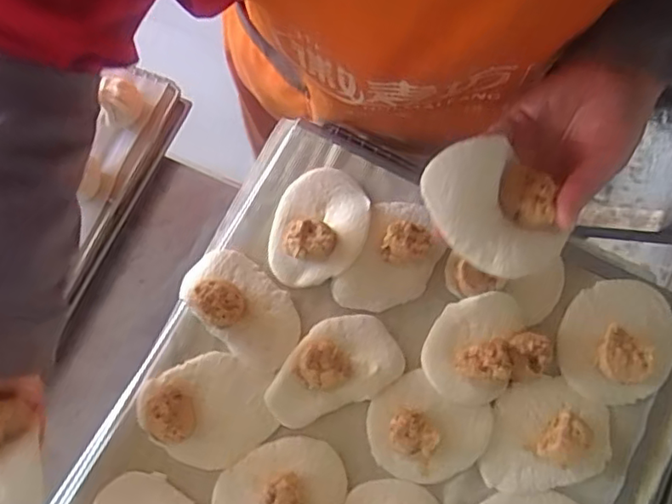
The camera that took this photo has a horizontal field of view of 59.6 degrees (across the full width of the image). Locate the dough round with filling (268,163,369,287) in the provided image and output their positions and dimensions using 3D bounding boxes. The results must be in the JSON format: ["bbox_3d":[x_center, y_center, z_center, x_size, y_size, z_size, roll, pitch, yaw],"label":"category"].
[{"bbox_3d":[-0.015,-0.024,0.515,0.081,0.022,0.110,18,75,6],"label":"dough round with filling"}]

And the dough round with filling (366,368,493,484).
[{"bbox_3d":[0.072,0.143,0.467,0.092,0.022,0.080,30,77,9],"label":"dough round with filling"}]

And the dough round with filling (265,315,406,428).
[{"bbox_3d":[-0.004,0.093,0.482,0.114,0.022,0.069,-21,75,-4],"label":"dough round with filling"}]

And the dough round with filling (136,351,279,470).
[{"bbox_3d":[-0.104,0.125,0.473,0.098,0.031,0.090,0,74,1],"label":"dough round with filling"}]

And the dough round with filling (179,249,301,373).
[{"bbox_3d":[-0.081,0.043,0.495,0.114,0.028,0.065,40,79,11],"label":"dough round with filling"}]

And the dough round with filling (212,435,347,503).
[{"bbox_3d":[-0.045,0.190,0.457,0.103,0.025,0.078,-23,75,-5],"label":"dough round with filling"}]

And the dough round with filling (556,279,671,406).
[{"bbox_3d":[0.235,0.072,0.479,0.091,0.029,0.102,22,76,7],"label":"dough round with filling"}]

